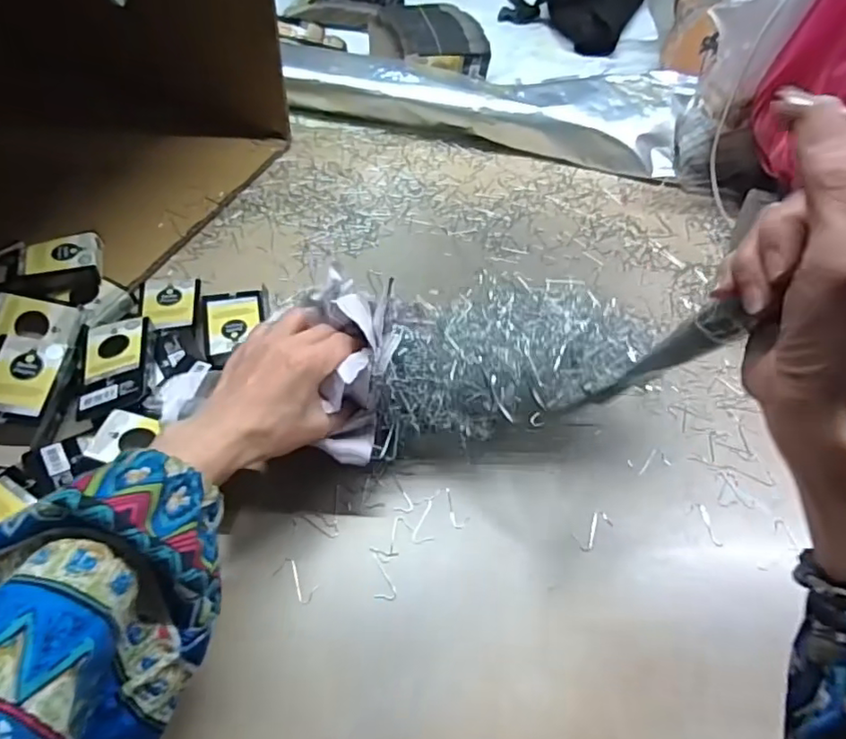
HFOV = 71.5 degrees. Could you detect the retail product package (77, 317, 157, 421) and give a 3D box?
[{"bbox_3d":[-0.253,0.001,0.487,0.058,0.026,0.102,-17,53,-5],"label":"retail product package"}]

